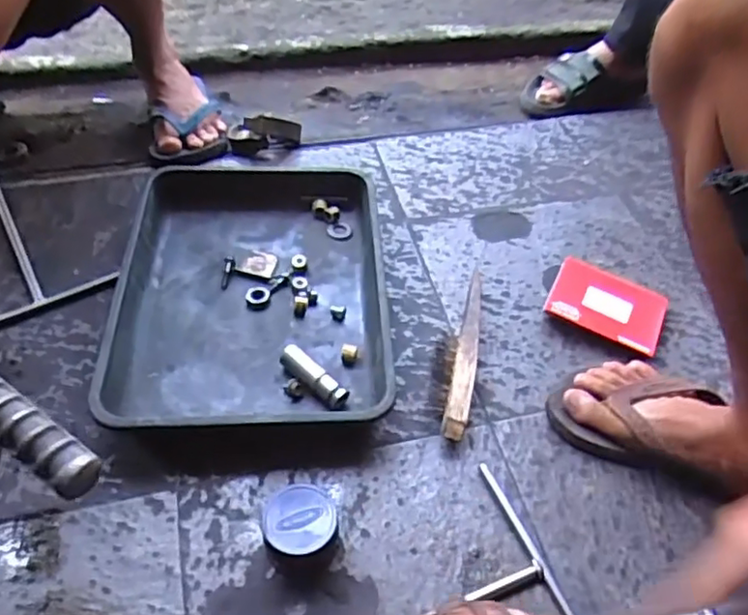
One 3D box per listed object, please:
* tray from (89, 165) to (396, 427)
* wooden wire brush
[{"bbox_3d":[-0.130,-0.020,0.685,0.278,0.054,0.352,-1,50,-4],"label":"tray"},{"bbox_3d":[0.088,0.039,0.658,0.040,0.034,0.218,11,50,6],"label":"wooden wire brush"}]

